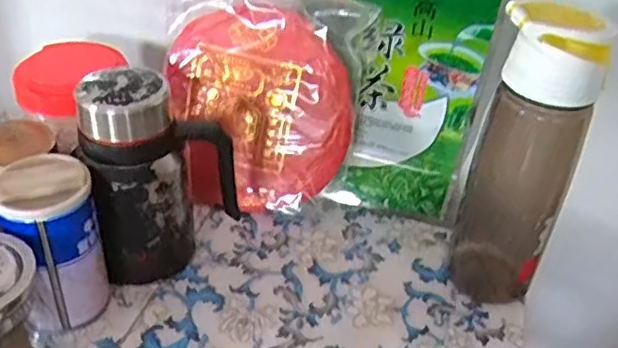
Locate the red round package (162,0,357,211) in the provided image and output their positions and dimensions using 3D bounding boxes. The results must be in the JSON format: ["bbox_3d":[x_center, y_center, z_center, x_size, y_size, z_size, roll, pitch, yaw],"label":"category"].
[{"bbox_3d":[-0.045,-0.057,0.579,0.169,0.184,0.017,-6,13,17],"label":"red round package"}]

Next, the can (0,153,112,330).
[{"bbox_3d":[-0.186,0.054,0.477,0.063,0.126,0.059,3,37,-3],"label":"can"}]

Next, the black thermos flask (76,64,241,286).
[{"bbox_3d":[-0.119,0.002,0.519,0.111,0.166,0.072,-14,41,-24],"label":"black thermos flask"}]

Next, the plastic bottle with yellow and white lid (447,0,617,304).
[{"bbox_3d":[0.164,-0.010,0.500,0.078,0.244,0.069,21,40,19],"label":"plastic bottle with yellow and white lid"}]

